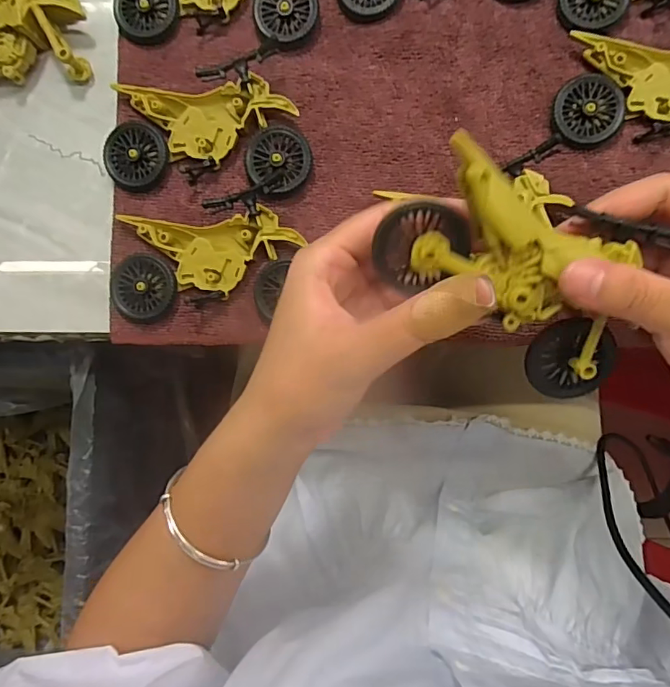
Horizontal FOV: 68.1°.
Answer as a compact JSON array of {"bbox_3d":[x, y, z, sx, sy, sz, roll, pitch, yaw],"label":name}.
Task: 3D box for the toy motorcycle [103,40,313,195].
[{"bbox_3d":[-0.073,-0.123,0.282,0.114,0.017,0.076,0,88,4],"label":"toy motorcycle"}]

